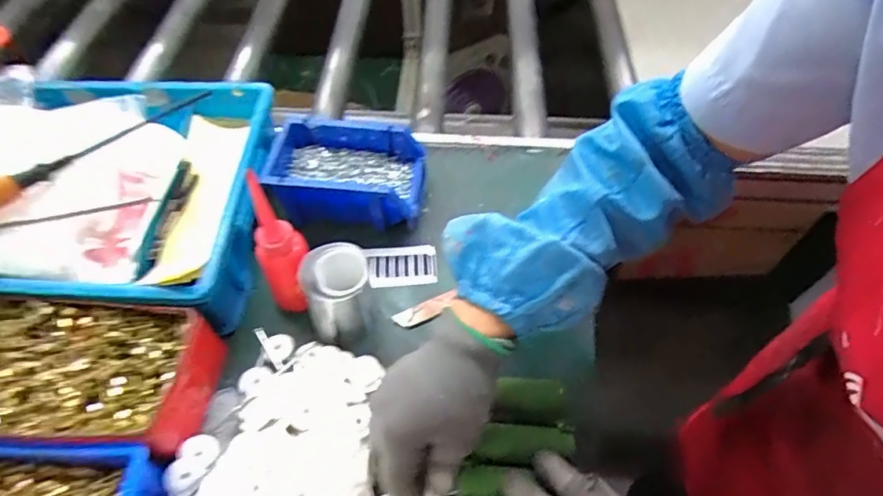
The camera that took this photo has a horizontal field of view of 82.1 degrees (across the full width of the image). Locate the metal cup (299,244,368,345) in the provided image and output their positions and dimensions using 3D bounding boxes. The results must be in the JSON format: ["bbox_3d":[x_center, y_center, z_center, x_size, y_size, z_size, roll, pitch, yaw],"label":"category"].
[{"bbox_3d":[-0.094,0.043,0.465,0.056,0.075,0.061,0,55,0],"label":"metal cup"}]

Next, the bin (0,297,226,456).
[{"bbox_3d":[-0.322,0.108,0.422,0.237,0.068,0.108,1,55,1],"label":"bin"}]

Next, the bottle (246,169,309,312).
[{"bbox_3d":[-0.141,0.005,0.446,0.041,0.130,0.051,3,55,3],"label":"bottle"}]

